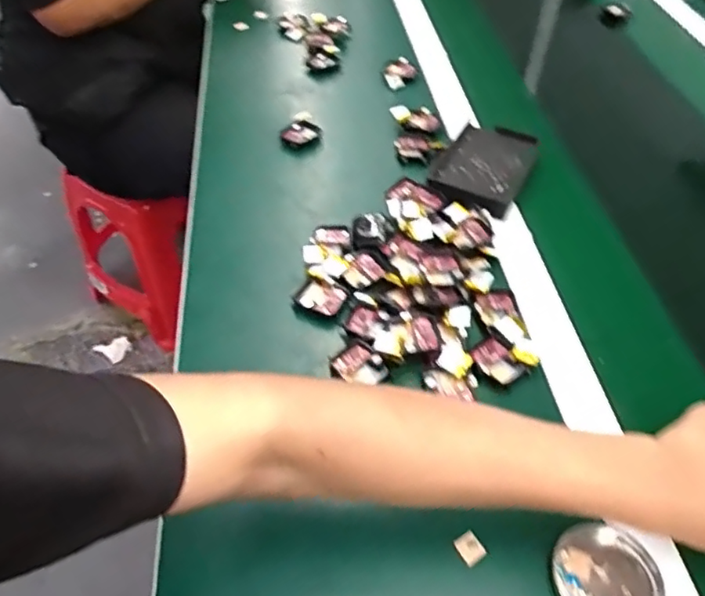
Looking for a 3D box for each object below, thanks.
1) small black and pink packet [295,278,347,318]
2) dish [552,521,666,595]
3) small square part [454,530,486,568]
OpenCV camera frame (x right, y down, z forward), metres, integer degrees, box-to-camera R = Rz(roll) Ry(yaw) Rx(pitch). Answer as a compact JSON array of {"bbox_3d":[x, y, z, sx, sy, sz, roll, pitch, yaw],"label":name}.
[{"bbox_3d":[-0.028,0.000,0.516,0.041,0.008,0.030,22,52,16],"label":"small black and pink packet"},{"bbox_3d":[0.162,0.177,0.367,0.066,0.010,0.065,1,49,-1],"label":"dish"},{"bbox_3d":[0.077,0.164,0.384,0.016,0.004,0.018,-24,54,-21],"label":"small square part"}]

